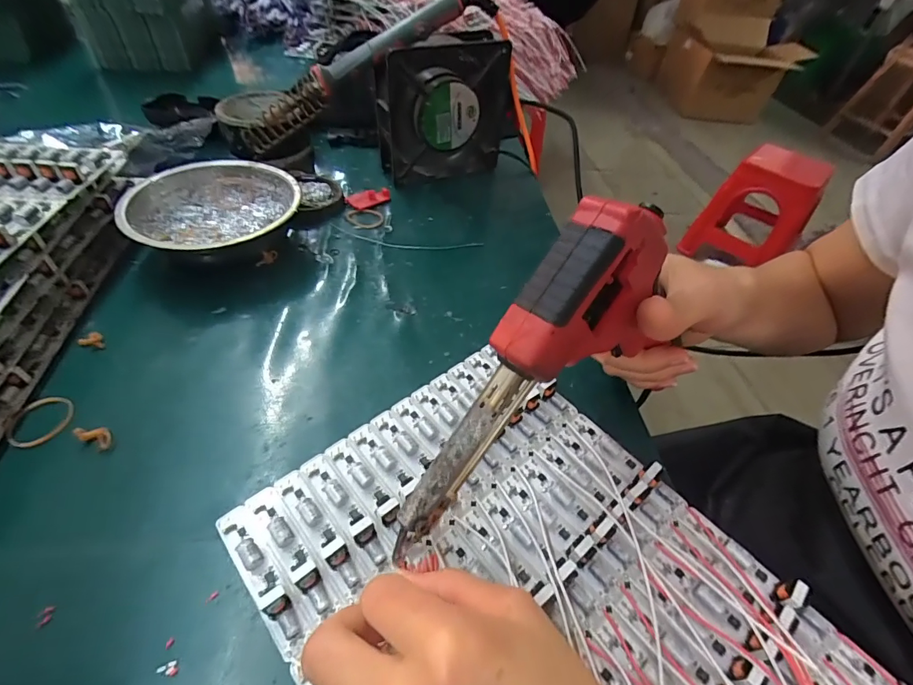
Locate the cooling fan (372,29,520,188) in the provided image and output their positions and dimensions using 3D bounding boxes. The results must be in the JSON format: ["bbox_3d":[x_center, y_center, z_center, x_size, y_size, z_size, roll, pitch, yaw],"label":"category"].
[{"bbox_3d":[-0.011,-0.226,0.430,0.130,0.119,0.044,-18,52,-20],"label":"cooling fan"}]

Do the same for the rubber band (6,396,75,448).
[{"bbox_3d":[-0.235,0.044,0.247,0.032,0.004,0.029,-33,59,-30],"label":"rubber band"}]

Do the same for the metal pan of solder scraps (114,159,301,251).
[{"bbox_3d":[-0.191,-0.100,0.354,0.124,0.039,0.124,-15,51,-18],"label":"metal pan of solder scraps"}]

